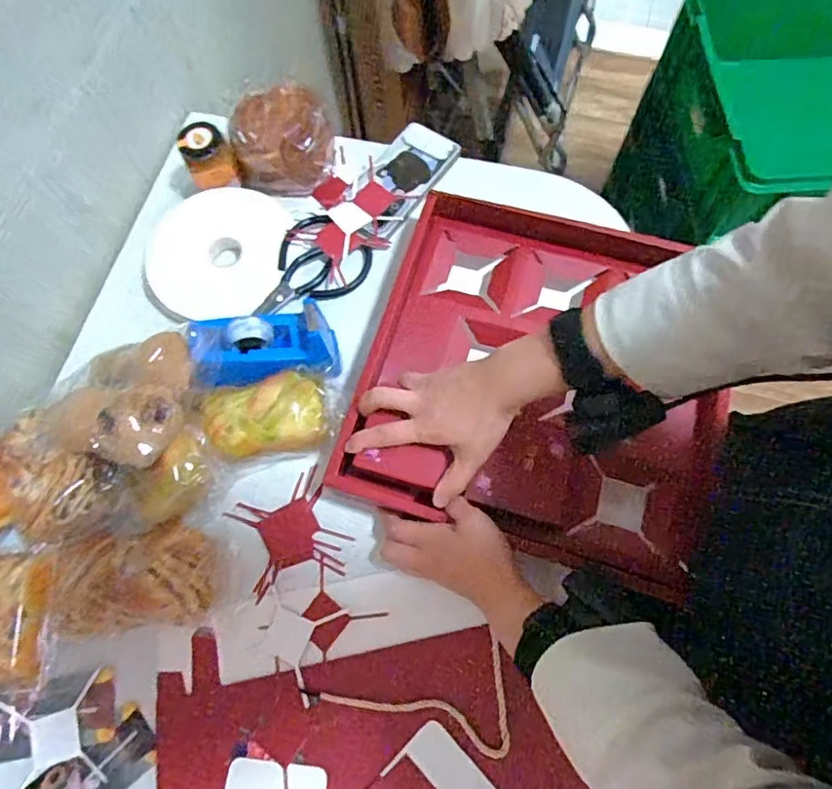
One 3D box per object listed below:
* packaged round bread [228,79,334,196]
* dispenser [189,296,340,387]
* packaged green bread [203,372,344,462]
[{"bbox_3d":[-0.152,-0.299,0.654,0.104,0.078,0.101,-1,70,1],"label":"packaged round bread"},{"bbox_3d":[-0.144,-0.047,0.545,0.143,0.054,0.063,-9,65,-21],"label":"dispenser"},{"bbox_3d":[-0.138,0.026,0.551,0.128,0.060,0.077,-14,70,-4],"label":"packaged green bread"}]

